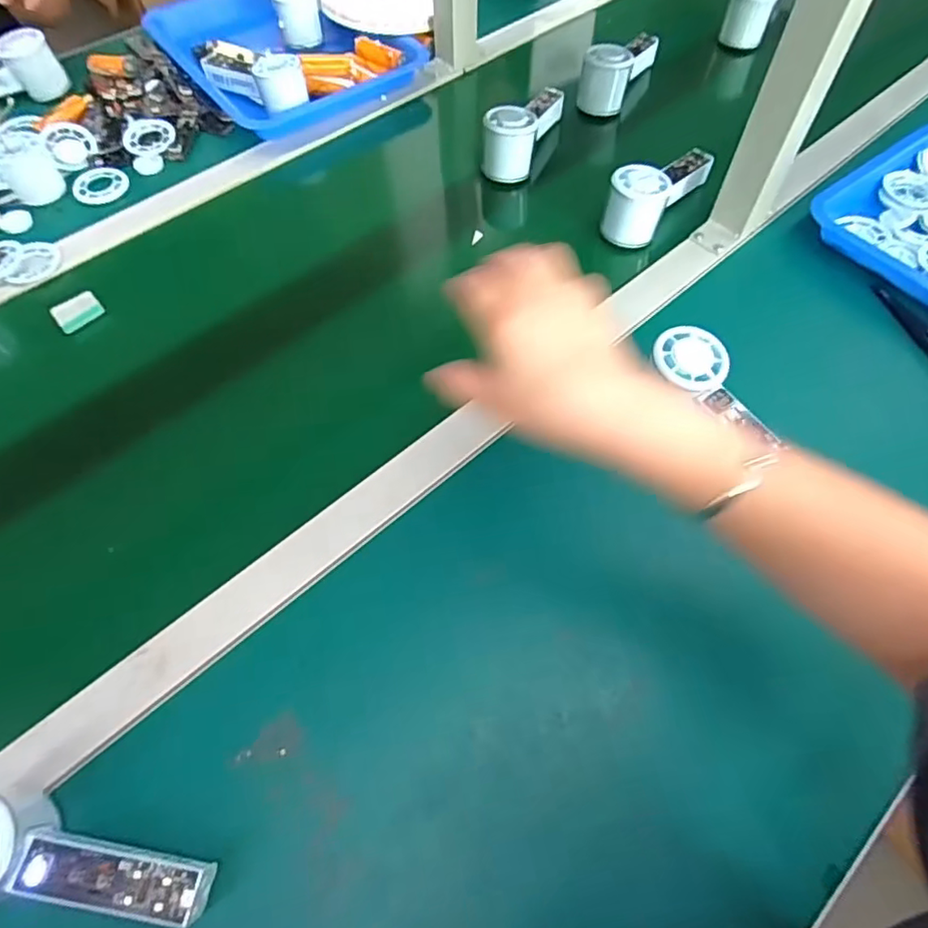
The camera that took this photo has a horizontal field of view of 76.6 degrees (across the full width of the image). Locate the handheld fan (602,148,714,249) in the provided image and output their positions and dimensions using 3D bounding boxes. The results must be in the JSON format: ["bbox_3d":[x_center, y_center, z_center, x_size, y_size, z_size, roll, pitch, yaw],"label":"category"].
[{"bbox_3d":[0.198,-0.284,0.598,0.055,0.059,0.142,34,67,18],"label":"handheld fan"}]

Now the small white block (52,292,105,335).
[{"bbox_3d":[-0.366,-0.145,0.556,0.041,0.008,0.033,-39,67,-18],"label":"small white block"}]

